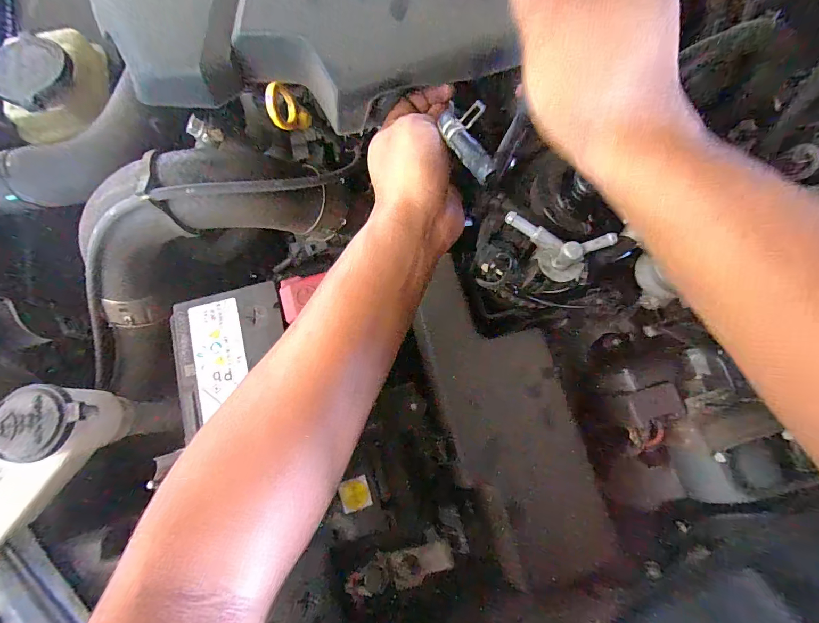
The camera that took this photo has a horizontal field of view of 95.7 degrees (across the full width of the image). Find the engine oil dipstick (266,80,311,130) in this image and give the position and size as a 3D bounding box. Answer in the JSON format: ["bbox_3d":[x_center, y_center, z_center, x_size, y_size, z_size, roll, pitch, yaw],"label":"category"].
[{"bbox_3d":[-0.099,-0.164,0.299,0.014,0.051,0.032,10,114,20],"label":"engine oil dipstick"}]

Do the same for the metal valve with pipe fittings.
[{"bbox_3d":[0.104,-0.045,0.271,0.076,0.028,0.032,16,77,2],"label":"metal valve with pipe fittings"}]

